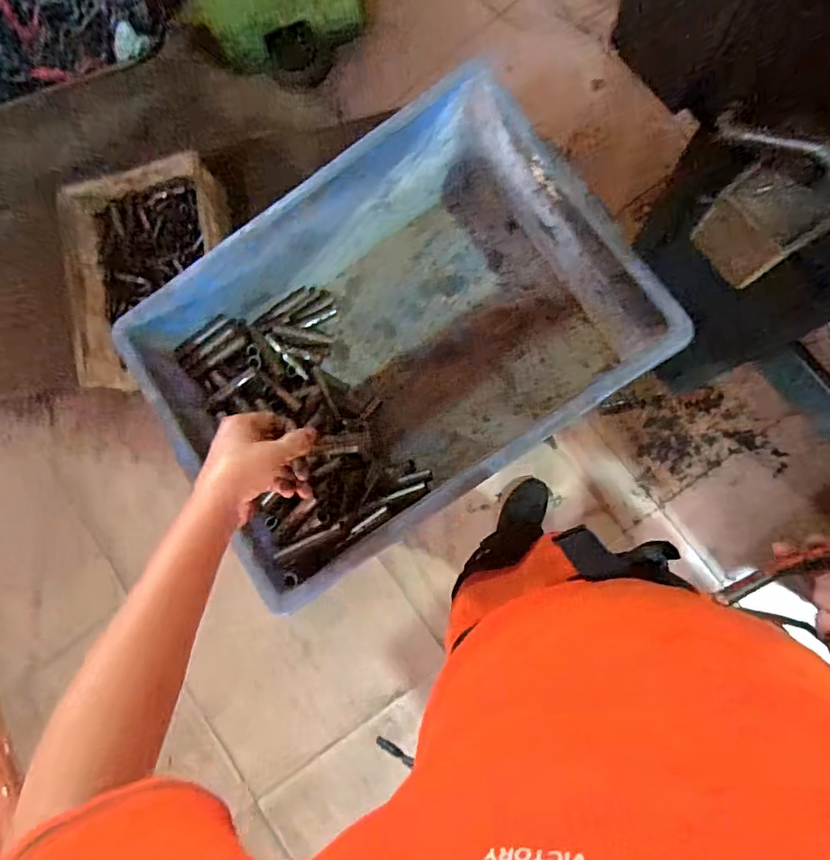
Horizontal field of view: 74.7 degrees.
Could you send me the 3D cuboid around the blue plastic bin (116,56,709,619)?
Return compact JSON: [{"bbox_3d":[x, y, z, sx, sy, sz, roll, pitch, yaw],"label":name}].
[{"bbox_3d":[-0.019,-0.091,0.618,0.457,0.183,0.346,-35,81,5],"label":"blue plastic bin"}]

